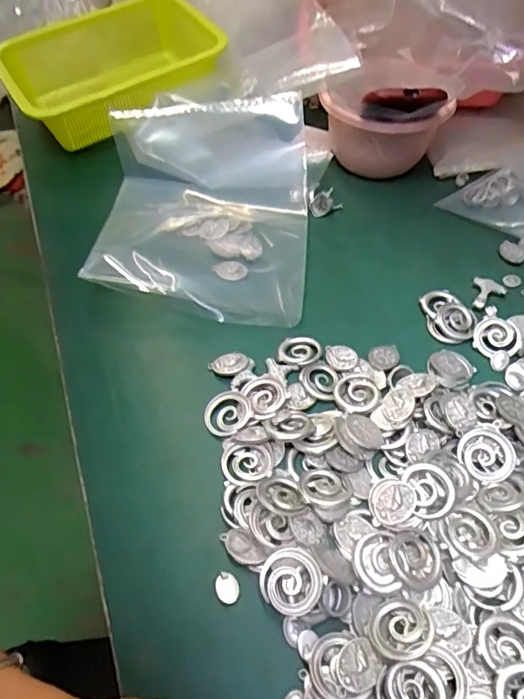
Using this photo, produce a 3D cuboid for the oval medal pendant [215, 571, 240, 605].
[{"bbox_3d":[-0.023,0.159,0.345,0.015,0.004,0.019,-15,54,-11],"label":"oval medal pendant"}]

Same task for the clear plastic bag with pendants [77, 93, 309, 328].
[{"bbox_3d":[-0.063,-0.164,0.536,0.217,0.065,0.272,2,53,2],"label":"clear plastic bag with pendants"}]

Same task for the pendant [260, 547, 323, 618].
[{"bbox_3d":[0.019,0.148,0.330,0.038,0.004,0.039,-2,61,3],"label":"pendant"}]

